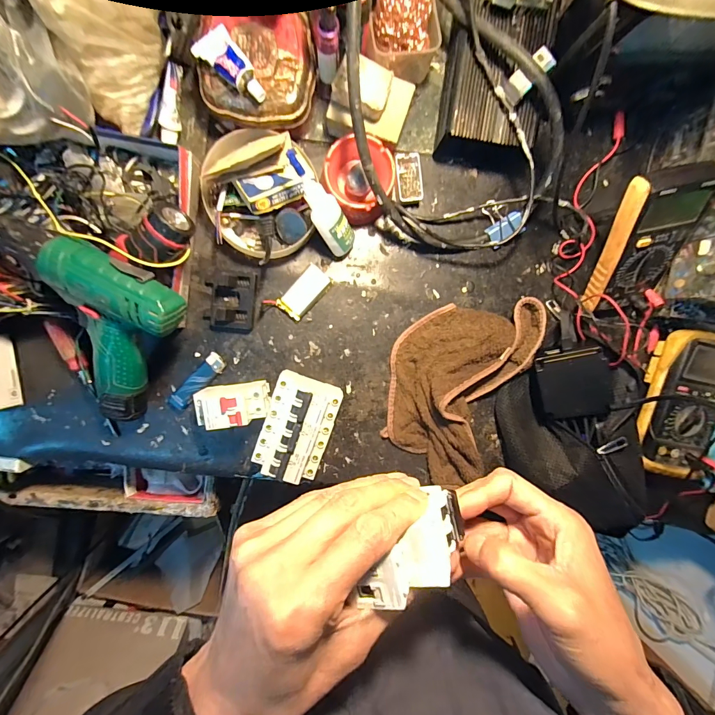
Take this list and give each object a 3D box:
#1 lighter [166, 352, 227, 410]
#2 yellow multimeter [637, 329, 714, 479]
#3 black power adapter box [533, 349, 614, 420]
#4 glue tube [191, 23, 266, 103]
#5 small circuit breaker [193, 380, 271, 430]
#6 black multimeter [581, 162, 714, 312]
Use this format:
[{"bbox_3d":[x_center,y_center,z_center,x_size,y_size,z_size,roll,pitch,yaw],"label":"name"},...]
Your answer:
[{"bbox_3d":[-0.195,0.031,0.433,0.024,0.013,0.084,45,92,-8],"label":"lighter"},{"bbox_3d":[0.423,0.061,0.459,0.099,0.040,0.181,14,96,-6],"label":"yellow multimeter"},{"bbox_3d":[0.255,0.032,0.424,0.073,0.019,0.082,-17,111,15],"label":"black power adapter box"},{"bbox_3d":[-0.121,-0.284,0.350,0.077,0.020,0.037,44,92,-8],"label":"glue tube"},{"bbox_3d":[-0.140,0.050,0.412,0.075,0.068,0.041,-6,98,-4],"label":"small circuit breaker"},{"bbox_3d":[0.315,-0.120,0.393,0.080,0.024,0.157,-7,138,2],"label":"black multimeter"}]

